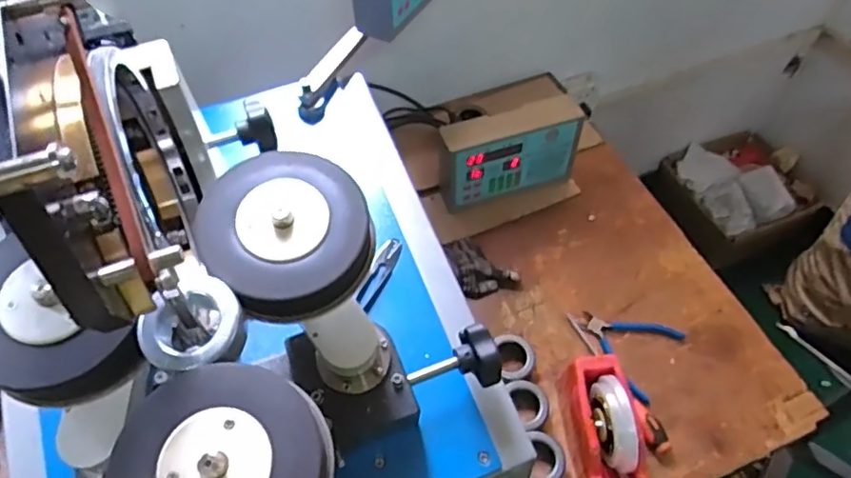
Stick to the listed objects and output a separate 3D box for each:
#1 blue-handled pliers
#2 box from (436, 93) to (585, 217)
[{"bbox_3d":[0.301,0.173,0.859,0.142,0.019,0.128,10,56,7],"label":"blue-handled pliers"},{"bbox_3d":[0.137,-0.144,0.982,0.227,0.148,0.077,-15,57,-10],"label":"box"}]

